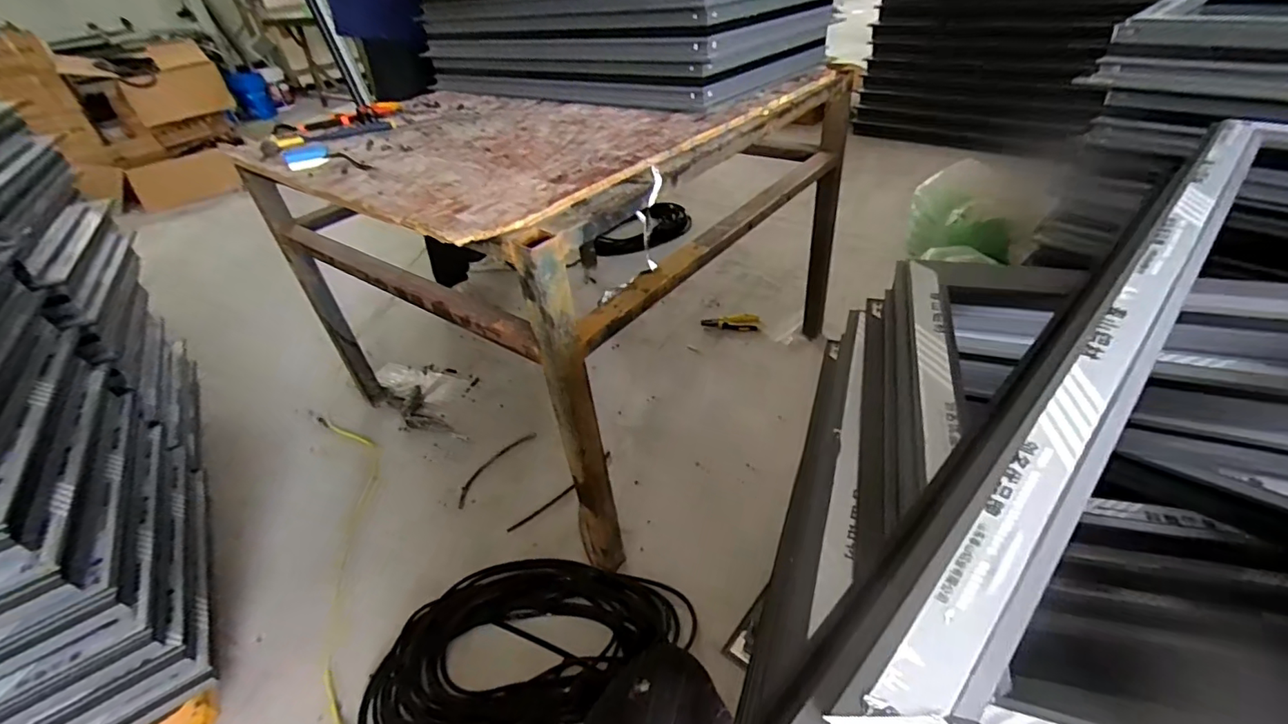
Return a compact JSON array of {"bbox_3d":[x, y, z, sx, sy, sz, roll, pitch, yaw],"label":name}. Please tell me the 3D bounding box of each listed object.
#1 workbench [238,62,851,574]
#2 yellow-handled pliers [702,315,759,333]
[{"bbox_3d":[-0.172,-0.277,1.334,0.902,0.645,0.993,22,47,32],"label":"workbench"},{"bbox_3d":[0.278,-0.123,1.751,0.181,0.019,0.075,-2,38,6],"label":"yellow-handled pliers"}]

